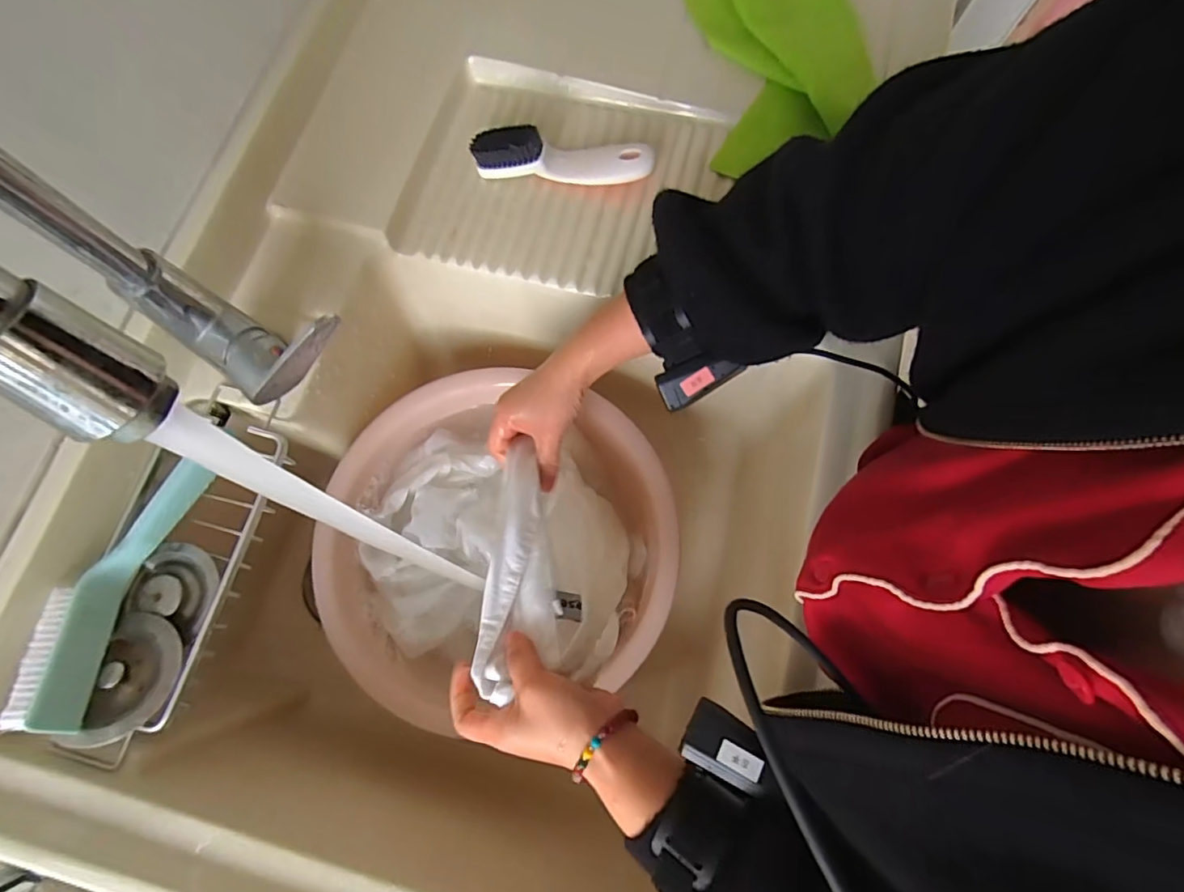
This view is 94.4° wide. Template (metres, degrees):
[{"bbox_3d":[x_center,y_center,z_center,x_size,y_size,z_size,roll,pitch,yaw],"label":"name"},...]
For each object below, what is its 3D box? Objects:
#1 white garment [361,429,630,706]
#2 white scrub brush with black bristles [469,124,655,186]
[{"bbox_3d":[-0.090,0.086,0.485,0.254,0.161,0.220,16,75,3],"label":"white garment"},{"bbox_3d":[-0.028,-0.261,0.506,0.162,0.043,0.031,9,75,2],"label":"white scrub brush with black bristles"}]

